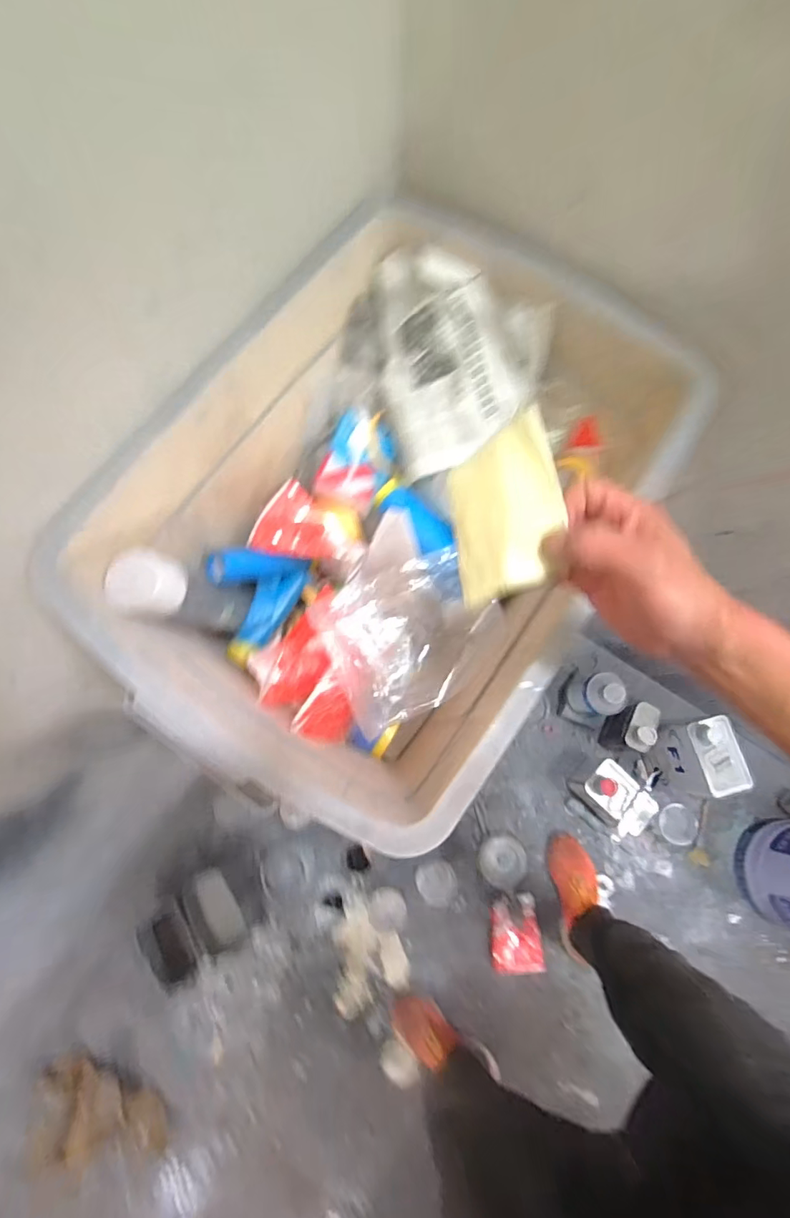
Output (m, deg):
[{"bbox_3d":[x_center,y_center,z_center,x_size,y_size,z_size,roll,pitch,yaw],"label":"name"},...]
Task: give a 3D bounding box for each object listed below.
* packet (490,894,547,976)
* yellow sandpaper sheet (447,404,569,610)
[{"bbox_3d":[0.308,0.821,1.238,0.124,0.023,0.179,-2,75,-1],"label":"packet"},{"bbox_3d":[0.077,-0.070,0.350,0.012,0.088,0.118,14,59,-42],"label":"yellow sandpaper sheet"}]

